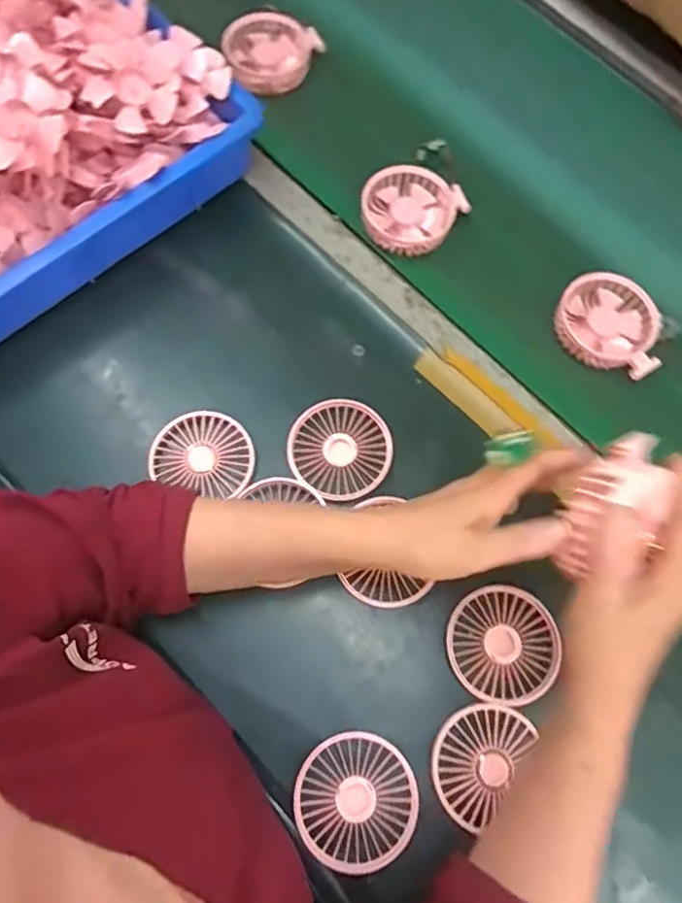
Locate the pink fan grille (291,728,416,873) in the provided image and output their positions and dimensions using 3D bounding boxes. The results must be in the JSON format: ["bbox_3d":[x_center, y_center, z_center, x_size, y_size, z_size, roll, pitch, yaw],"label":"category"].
[{"bbox_3d":[0.011,0.255,0.431,0.087,0.006,0.086,1,71,-2],"label":"pink fan grille"}]

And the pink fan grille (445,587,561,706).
[{"bbox_3d":[0.128,0.152,0.463,0.085,0.009,0.085,1,71,-2],"label":"pink fan grille"}]

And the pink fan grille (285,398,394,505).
[{"bbox_3d":[0.000,-0.003,0.511,0.085,0.009,0.085,1,71,-2],"label":"pink fan grille"}]

